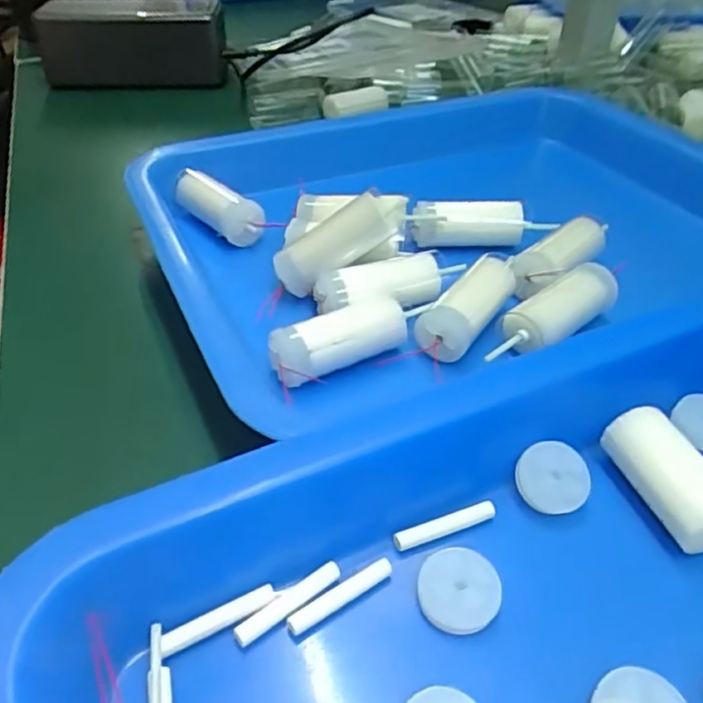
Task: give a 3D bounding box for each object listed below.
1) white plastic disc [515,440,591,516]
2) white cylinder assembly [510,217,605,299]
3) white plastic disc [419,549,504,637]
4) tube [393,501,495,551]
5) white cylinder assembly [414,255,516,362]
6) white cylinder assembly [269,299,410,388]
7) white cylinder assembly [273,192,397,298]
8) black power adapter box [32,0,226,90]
[{"bbox_3d":[0.059,0.037,0.188,0.020,0.004,0.020,-1,75,5],"label":"white plastic disc"},{"bbox_3d":[0.088,-0.041,0.273,0.059,0.016,0.016,-31,50,-31],"label":"white cylinder assembly"},{"bbox_3d":[0.028,0.061,0.165,0.020,0.004,0.021,2,58,12],"label":"white plastic disc"},{"bbox_3d":[0.027,0.049,0.181,0.031,0.004,0.005,-14,43,-16],"label":"tube"},{"bbox_3d":[0.047,-0.019,0.248,0.019,0.016,0.056,26,47,27],"label":"white cylinder assembly"},{"bbox_3d":[-0.005,-0.006,0.231,0.049,0.018,0.017,-19,44,-22],"label":"white cylinder assembly"},{"bbox_3d":[-0.007,-0.042,0.257,0.050,0.019,0.017,-32,39,16],"label":"white cylinder assembly"},{"bbox_3d":[-0.161,-0.223,0.466,0.131,0.054,0.030,-2,41,-3],"label":"black power adapter box"}]

